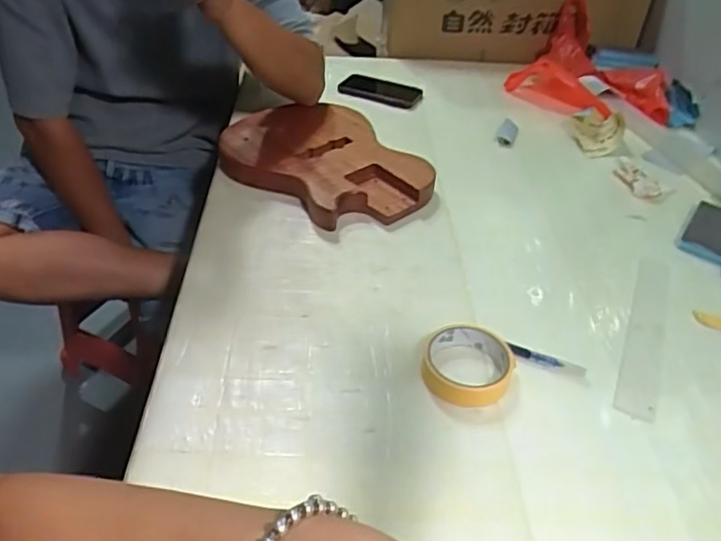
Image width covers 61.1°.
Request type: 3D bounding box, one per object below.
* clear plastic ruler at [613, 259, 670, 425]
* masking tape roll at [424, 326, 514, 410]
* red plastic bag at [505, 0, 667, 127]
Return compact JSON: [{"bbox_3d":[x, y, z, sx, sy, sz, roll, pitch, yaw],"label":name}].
[{"bbox_3d":[0.306,0.062,0.654,0.038,0.005,0.248,23,43,14],"label":"clear plastic ruler"},{"bbox_3d":[0.103,0.090,0.587,0.083,0.021,0.090,2,41,-2],"label":"masking tape roll"},{"bbox_3d":[0.411,-0.353,1.042,0.255,0.102,0.264,22,44,19],"label":"red plastic bag"}]

